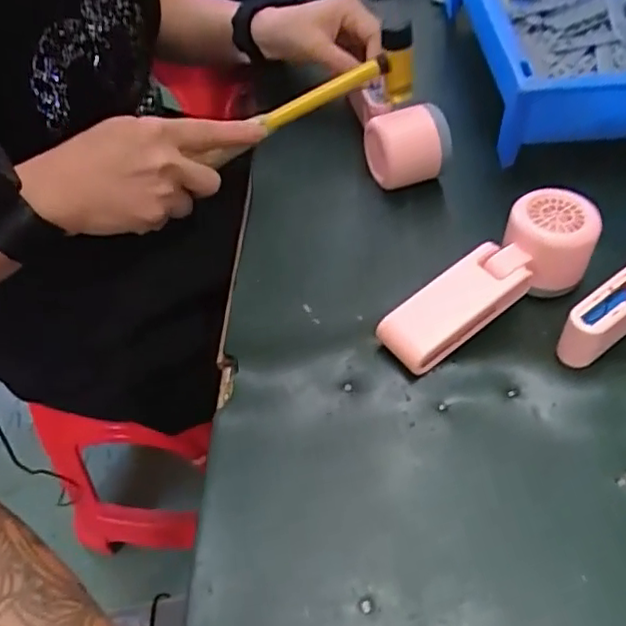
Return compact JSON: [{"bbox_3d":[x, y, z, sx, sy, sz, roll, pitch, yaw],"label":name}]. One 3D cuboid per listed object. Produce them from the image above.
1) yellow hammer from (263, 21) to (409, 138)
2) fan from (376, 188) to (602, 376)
[{"bbox_3d":[0.019,-0.168,0.471,0.122,0.063,0.022,-18,52,-10],"label":"yellow hammer"},{"bbox_3d":[0.117,-0.018,0.419,0.158,0.054,0.058,-33,56,-20],"label":"fan"}]

